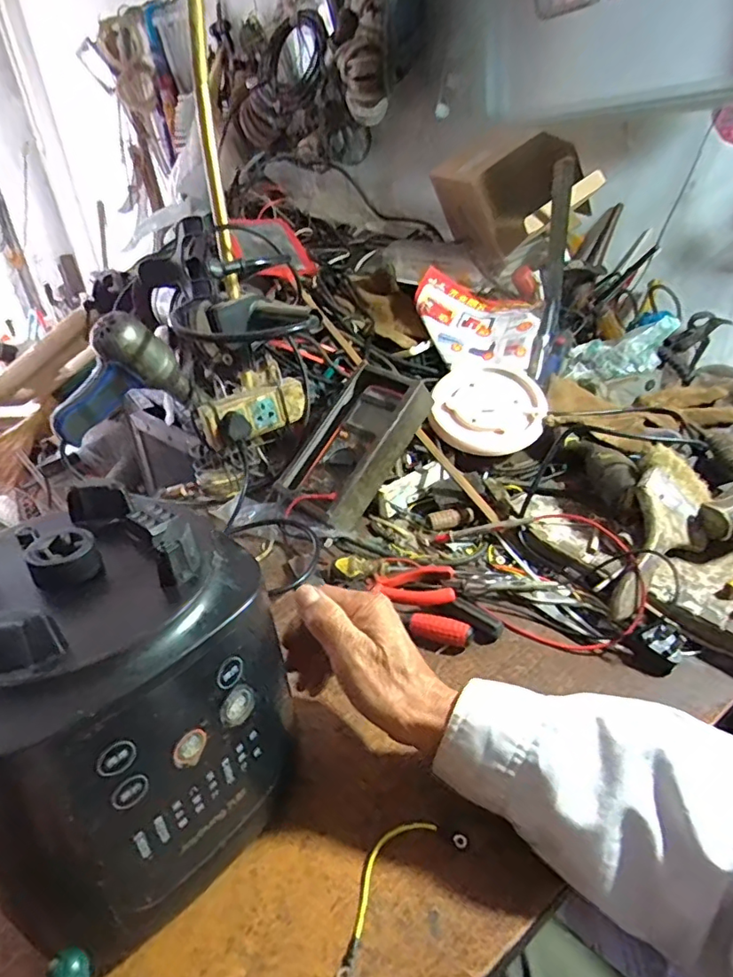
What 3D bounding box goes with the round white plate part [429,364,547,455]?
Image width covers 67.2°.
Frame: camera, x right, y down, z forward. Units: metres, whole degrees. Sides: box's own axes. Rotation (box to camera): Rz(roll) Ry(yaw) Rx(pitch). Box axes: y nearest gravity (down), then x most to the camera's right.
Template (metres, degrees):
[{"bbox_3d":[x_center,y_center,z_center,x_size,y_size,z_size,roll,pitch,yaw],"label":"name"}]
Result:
[{"bbox_3d":[0.166,-0.114,0.752,0.147,0.017,0.158,-1,60,2],"label":"round white plate part"}]

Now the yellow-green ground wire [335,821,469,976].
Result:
[{"bbox_3d":[0.012,0.243,0.340,0.109,0.006,0.040,-29,38,-34],"label":"yellow-green ground wire"}]

